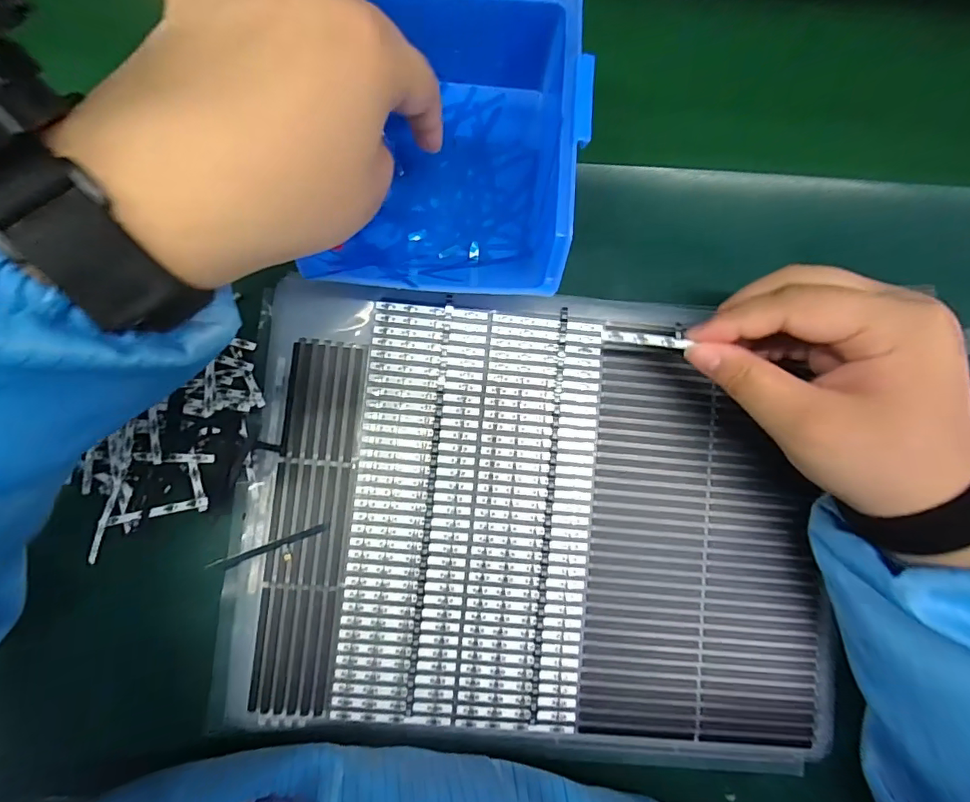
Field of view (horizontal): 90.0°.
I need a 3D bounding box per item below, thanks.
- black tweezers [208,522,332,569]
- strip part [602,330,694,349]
[{"bbox_3d":[-0.110,0.074,0.244,0.063,0.004,0.005,-19,85,-5],"label":"black tweezers"},{"bbox_3d":[0.075,-0.028,0.224,0.042,0.004,0.005,5,82,-8],"label":"strip part"}]

